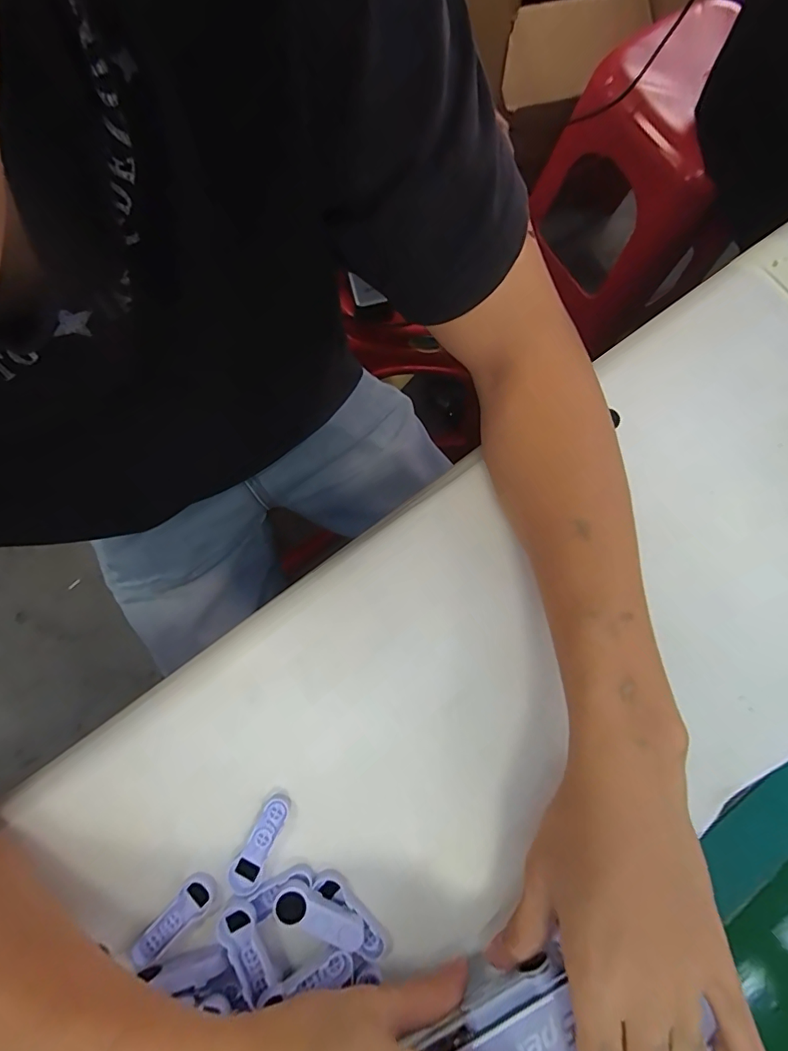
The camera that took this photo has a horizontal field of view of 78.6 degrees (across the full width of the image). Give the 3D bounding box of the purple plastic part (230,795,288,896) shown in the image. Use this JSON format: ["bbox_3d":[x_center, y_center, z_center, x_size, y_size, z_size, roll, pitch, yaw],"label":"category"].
[{"bbox_3d":[-0.075,0.178,0.270,0.016,0.007,0.049,21,80,2],"label":"purple plastic part"}]

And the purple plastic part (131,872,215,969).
[{"bbox_3d":[-0.120,0.214,0.262,0.017,0.005,0.051,44,81,6],"label":"purple plastic part"}]

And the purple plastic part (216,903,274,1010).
[{"bbox_3d":[-0.078,0.223,0.254,0.020,0.013,0.042,-23,78,-4],"label":"purple plastic part"}]

